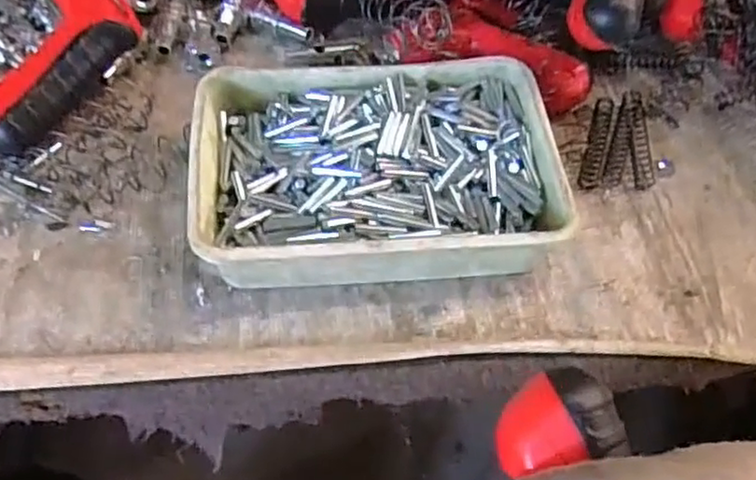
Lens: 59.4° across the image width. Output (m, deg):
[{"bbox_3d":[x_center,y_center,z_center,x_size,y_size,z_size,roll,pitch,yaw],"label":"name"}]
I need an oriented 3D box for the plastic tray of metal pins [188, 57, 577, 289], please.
[{"bbox_3d":[-0.001,-0.041,0.378,0.194,0.043,0.138,-4,57,-5],"label":"plastic tray of metal pins"}]

